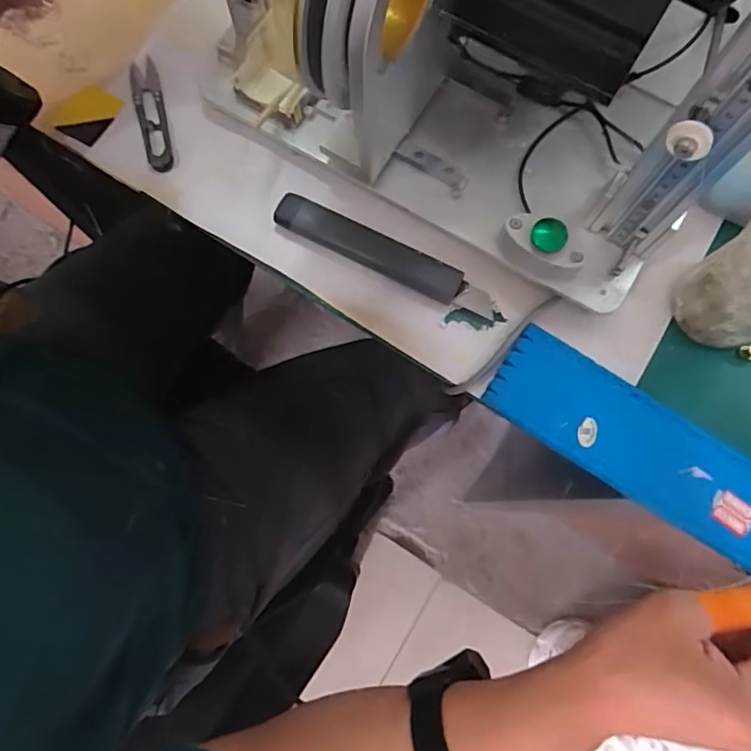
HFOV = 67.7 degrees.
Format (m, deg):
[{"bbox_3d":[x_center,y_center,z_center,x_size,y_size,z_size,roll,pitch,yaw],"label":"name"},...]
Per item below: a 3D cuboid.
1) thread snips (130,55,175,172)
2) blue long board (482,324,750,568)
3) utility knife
[{"bbox_3d":[-0.173,-0.202,0.433,0.022,0.009,0.103,-17,78,-4],"label":"thread snips"},{"bbox_3d":[0.230,0.083,0.362,0.336,0.007,0.065,34,79,7],"label":"blue long board"},{"bbox_3d":[0.008,-0.087,0.406,0.168,0.014,0.026,26,78,5],"label":"utility knife"}]

